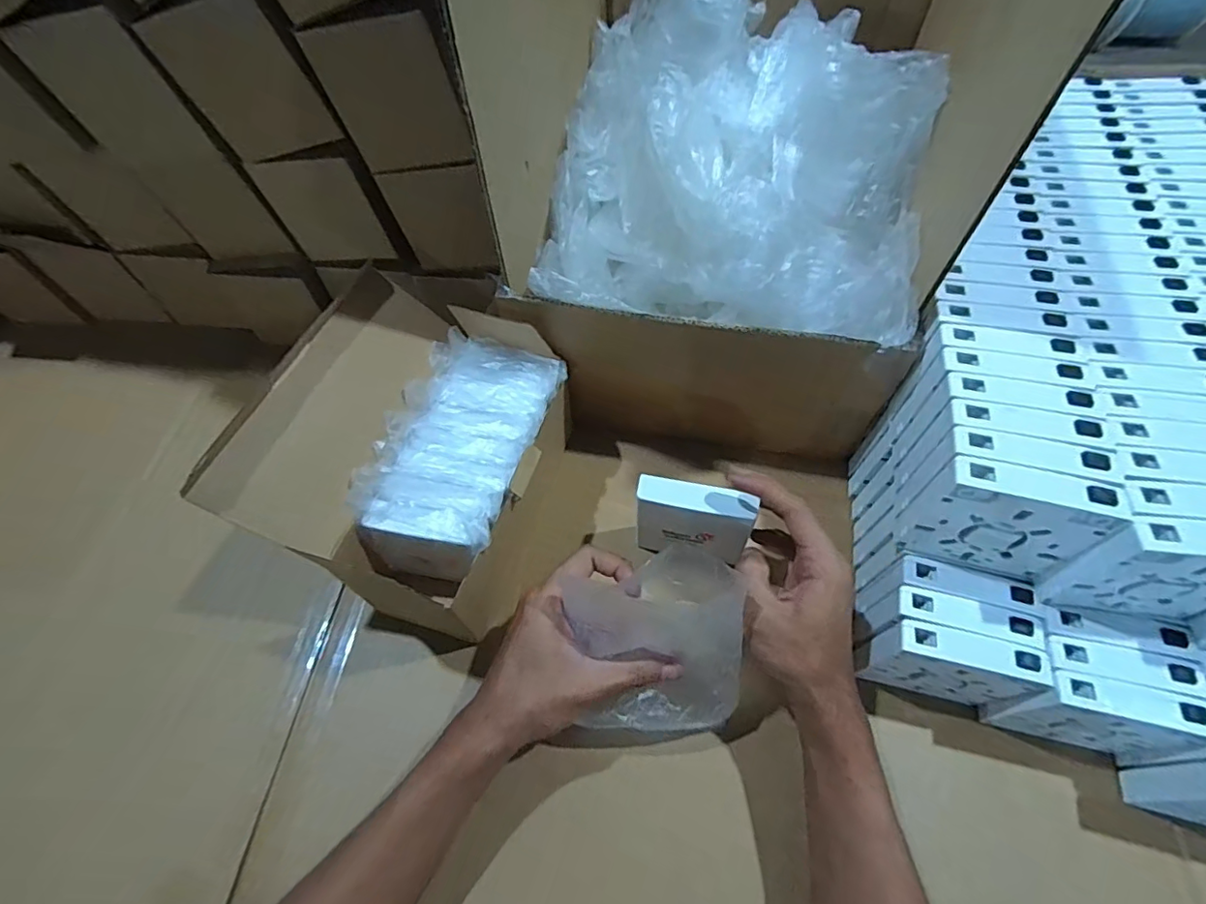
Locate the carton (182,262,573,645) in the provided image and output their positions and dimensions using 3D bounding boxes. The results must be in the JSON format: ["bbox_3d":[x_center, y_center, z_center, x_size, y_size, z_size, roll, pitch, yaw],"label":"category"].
[{"bbox_3d":[-0.131,0.004,0.425,0.175,0.148,0.223,16,60,11],"label":"carton"}]

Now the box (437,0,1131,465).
[{"bbox_3d":[0.096,-0.241,0.432,0.289,0.325,0.324,9,59,7],"label":"box"}]

